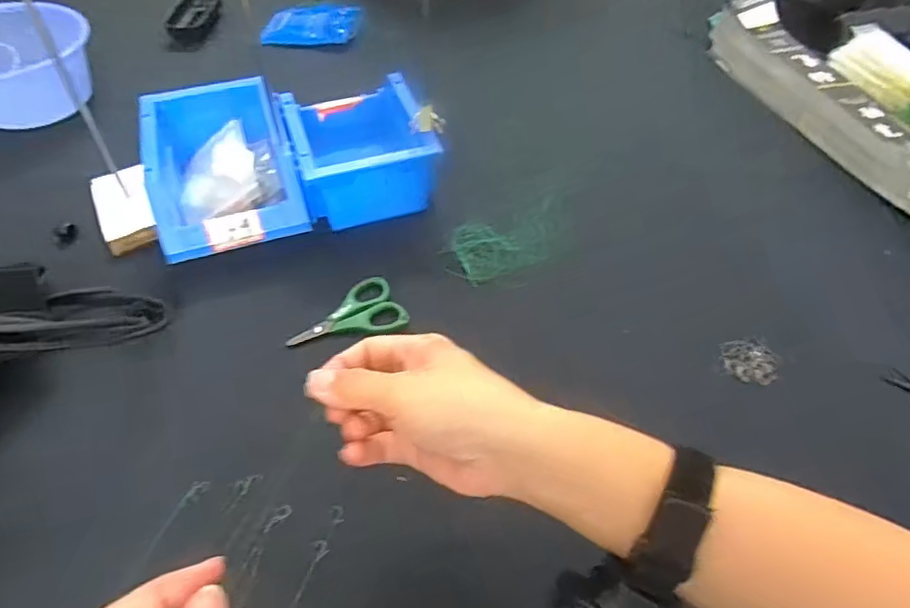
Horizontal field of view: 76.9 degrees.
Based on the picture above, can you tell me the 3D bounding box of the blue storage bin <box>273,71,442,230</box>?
[{"bbox_3d":[-0.101,-0.163,0.582,0.130,0.076,0.156,-17,53,-13],"label":"blue storage bin"}]

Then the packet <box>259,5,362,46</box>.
[{"bbox_3d":[-0.200,-0.392,0.801,0.132,0.015,0.105,-3,51,-2],"label":"packet"}]

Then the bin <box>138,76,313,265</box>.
[{"bbox_3d":[-0.225,-0.138,0.553,0.126,0.069,0.201,-18,53,-14],"label":"bin"}]

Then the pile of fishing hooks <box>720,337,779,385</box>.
[{"bbox_3d":[0.242,0.046,0.467,0.041,0.011,0.043,0,51,0],"label":"pile of fishing hooks"}]

